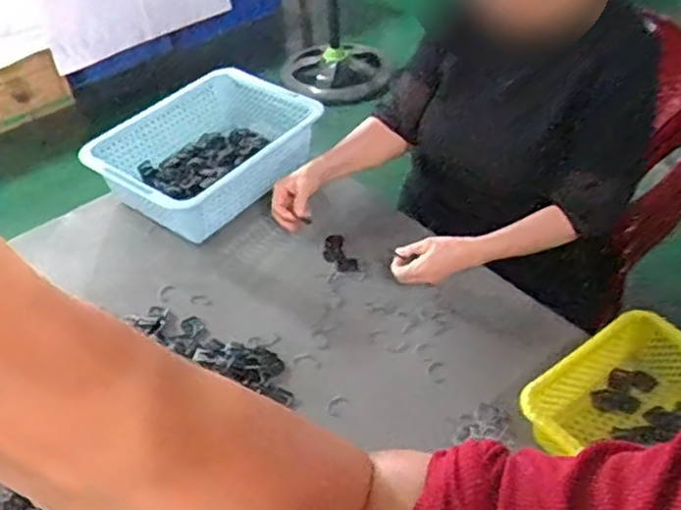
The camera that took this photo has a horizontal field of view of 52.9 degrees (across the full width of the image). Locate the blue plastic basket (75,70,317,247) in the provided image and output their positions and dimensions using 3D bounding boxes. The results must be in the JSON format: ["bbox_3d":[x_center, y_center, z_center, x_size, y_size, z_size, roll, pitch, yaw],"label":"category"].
[{"bbox_3d":[-0.245,-0.191,1.297,0.310,0.115,0.391,32,54,32],"label":"blue plastic basket"}]

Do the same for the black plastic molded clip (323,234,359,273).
[{"bbox_3d":[-0.003,0.003,1.178,0.049,0.021,0.086,-18,45,-14],"label":"black plastic molded clip"}]

